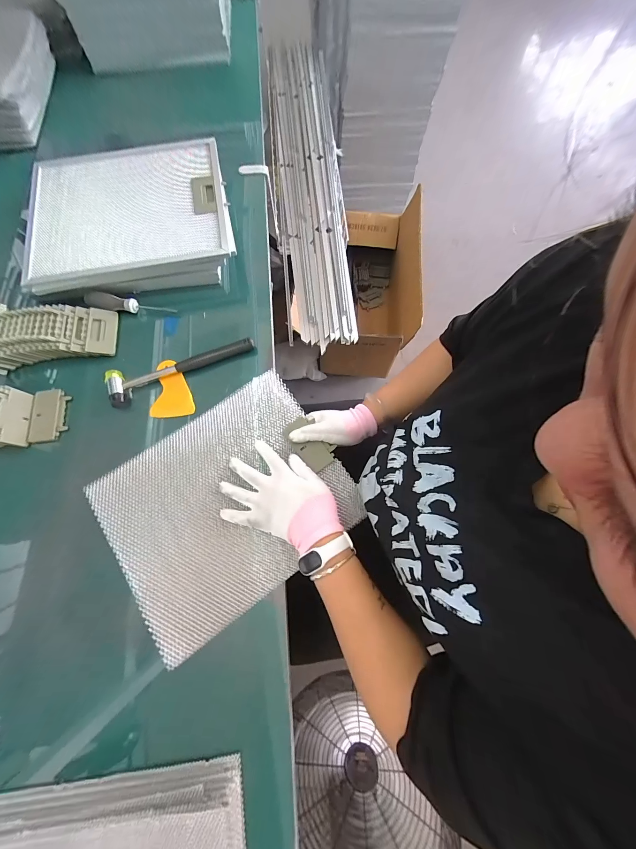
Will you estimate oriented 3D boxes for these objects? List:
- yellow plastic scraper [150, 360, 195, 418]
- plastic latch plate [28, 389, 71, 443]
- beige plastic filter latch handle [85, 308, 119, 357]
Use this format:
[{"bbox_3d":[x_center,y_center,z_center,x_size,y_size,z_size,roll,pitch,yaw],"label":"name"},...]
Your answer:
[{"bbox_3d":[-0.240,-0.062,0.483,0.067,0.007,0.100,-5,74,-1],"label":"yellow plastic scraper"},{"bbox_3d":[-0.432,-0.016,0.471,0.053,0.019,0.084,-7,74,-1],"label":"plastic latch plate"},{"bbox_3d":[-0.373,-0.161,0.502,0.043,0.007,0.085,0,72,-20],"label":"beige plastic filter latch handle"}]

